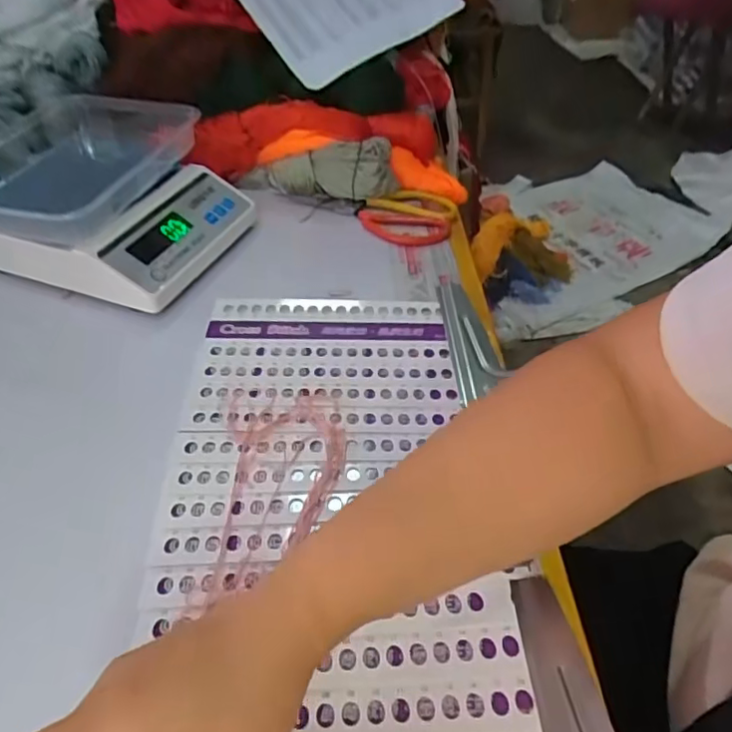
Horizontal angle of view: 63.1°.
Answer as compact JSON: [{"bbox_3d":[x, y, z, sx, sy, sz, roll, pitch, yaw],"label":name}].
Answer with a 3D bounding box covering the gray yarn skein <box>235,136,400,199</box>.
[{"bbox_3d":[-0.062,-0.231,0.712,0.192,0.060,0.045,3,43,22],"label":"gray yarn skein"}]

